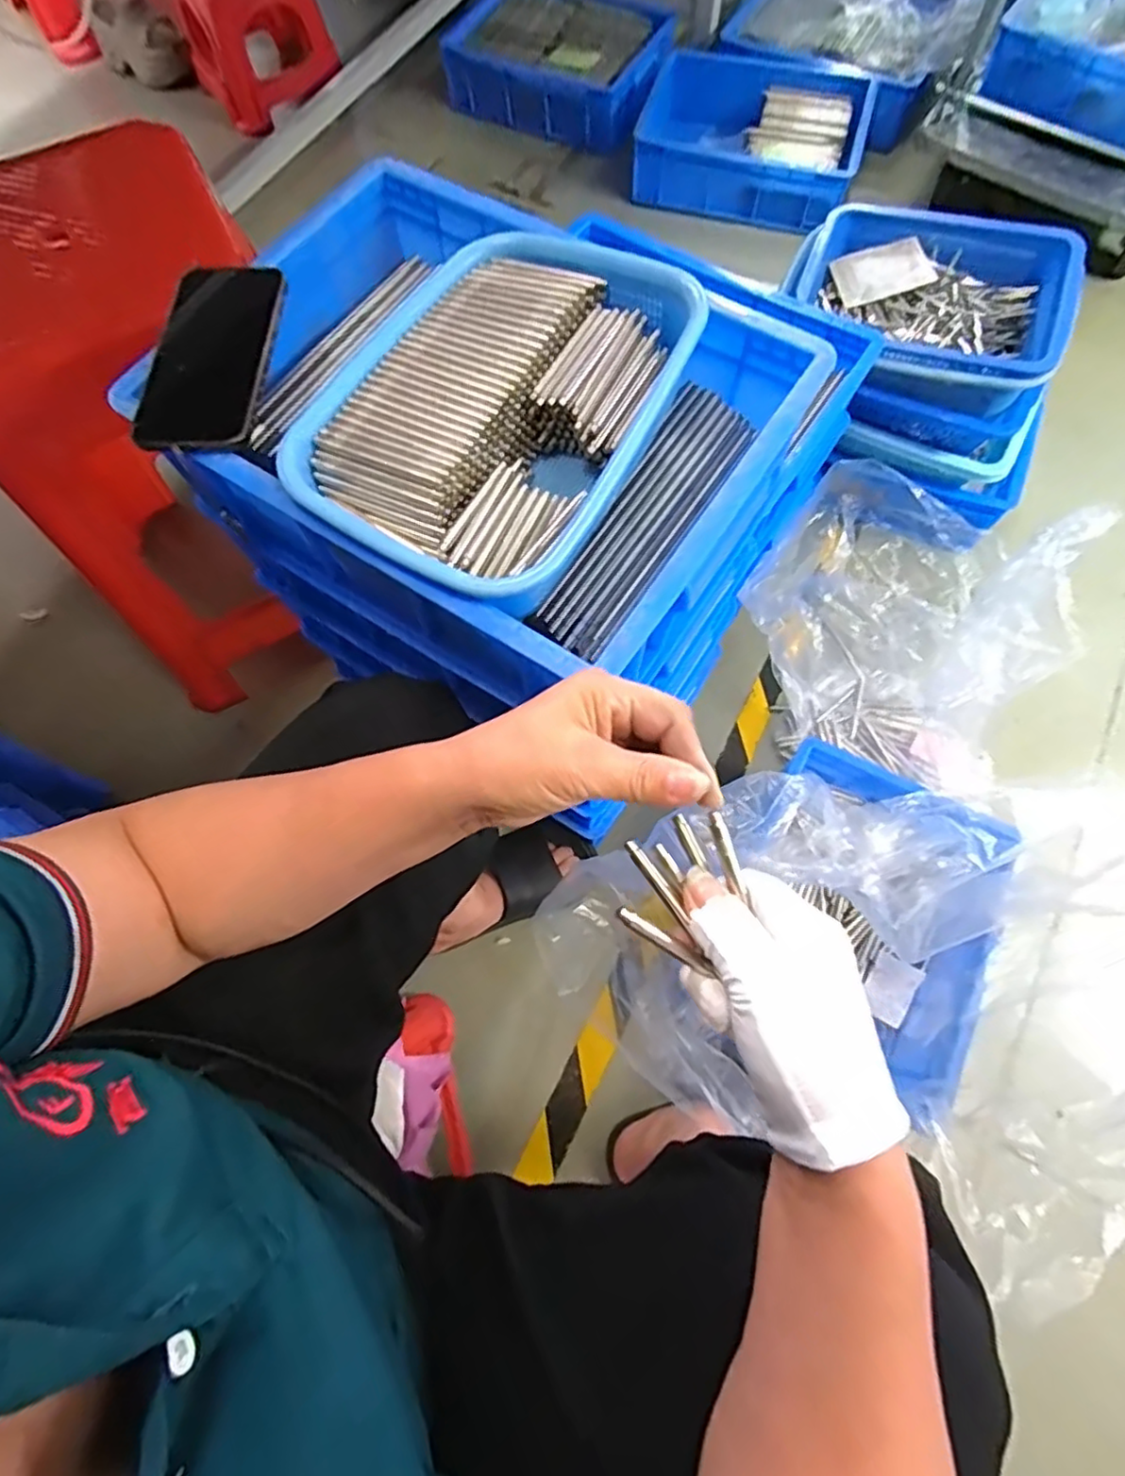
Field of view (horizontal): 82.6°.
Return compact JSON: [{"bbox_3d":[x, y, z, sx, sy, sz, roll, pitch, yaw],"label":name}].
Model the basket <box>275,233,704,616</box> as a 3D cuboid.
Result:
[{"bbox_3d":[-0.042,-0.225,0.448,0.207,0.070,0.292,26,73,10],"label":"basket"}]

